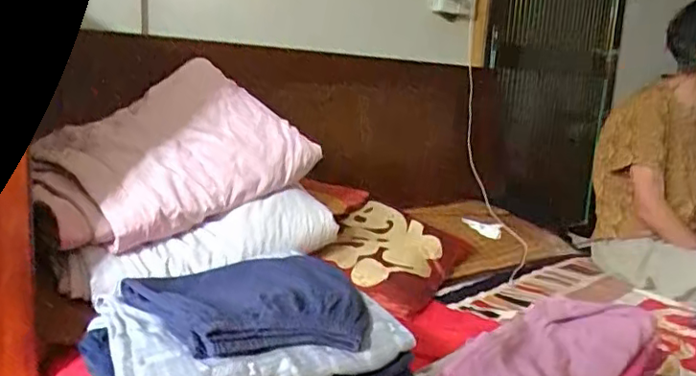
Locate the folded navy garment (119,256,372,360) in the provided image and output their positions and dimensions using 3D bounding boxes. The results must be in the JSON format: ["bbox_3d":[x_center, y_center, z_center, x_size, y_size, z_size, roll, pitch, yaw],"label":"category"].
[{"bbox_3d":[-0.100,0.119,0.624,0.238,0.050,0.186,-3,12,-31],"label":"folded navy garment"}]

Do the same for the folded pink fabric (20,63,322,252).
[{"bbox_3d":[-0.336,-0.072,1.049,0.381,0.119,0.469,38,41,22],"label":"folded pink fabric"}]

